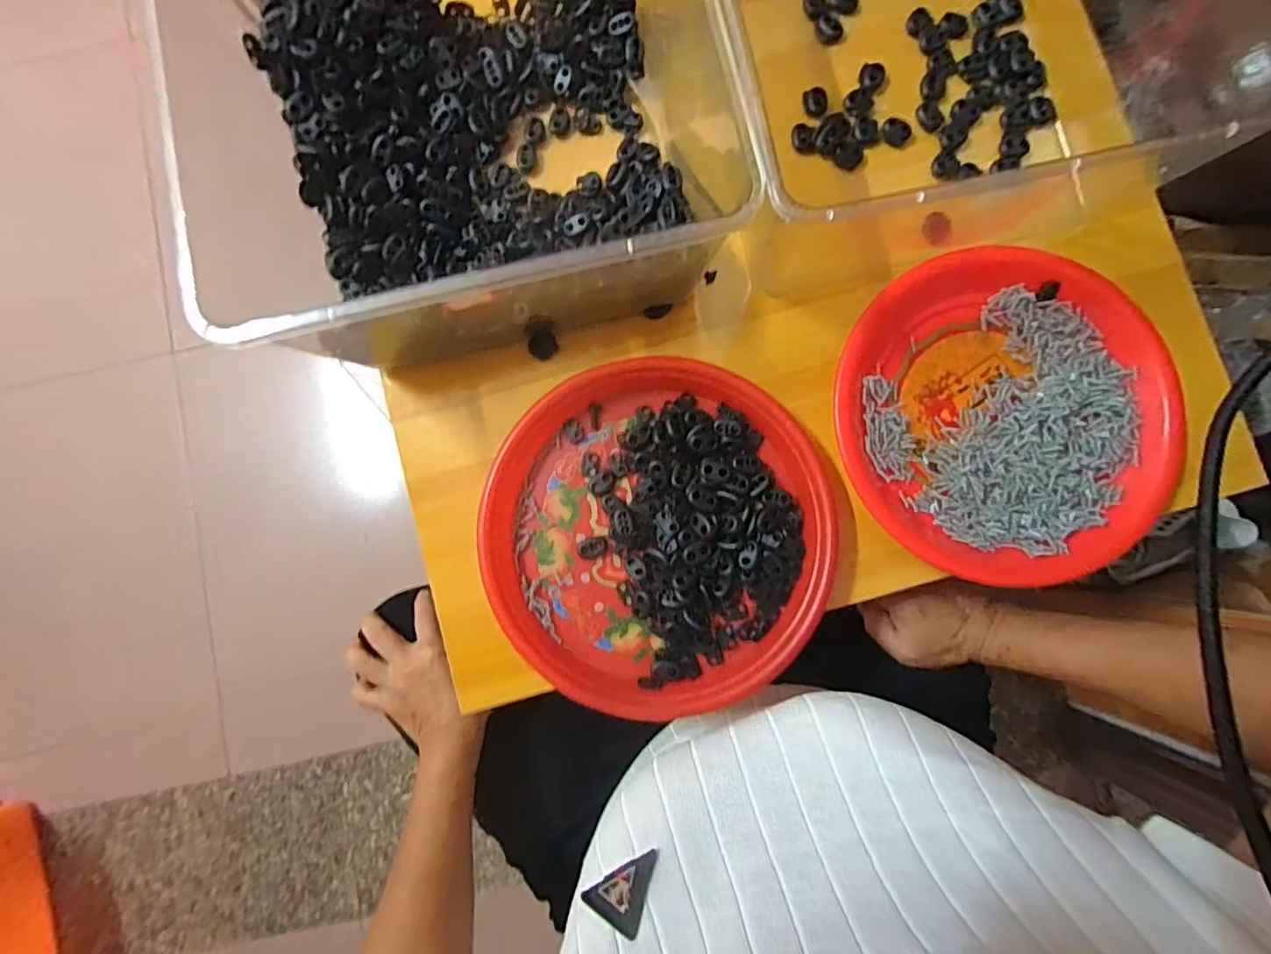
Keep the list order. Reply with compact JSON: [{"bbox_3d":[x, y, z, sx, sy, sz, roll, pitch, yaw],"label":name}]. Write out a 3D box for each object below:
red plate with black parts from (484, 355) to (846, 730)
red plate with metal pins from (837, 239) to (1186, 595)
[{"bbox_3d":[0.016,0.037,0.393,0.227,0.026,0.236,0,85,4],"label":"red plate with black parts"},{"bbox_3d":[0.255,-0.047,0.392,0.213,0.027,0.226,0,85,4],"label":"red plate with metal pins"}]

